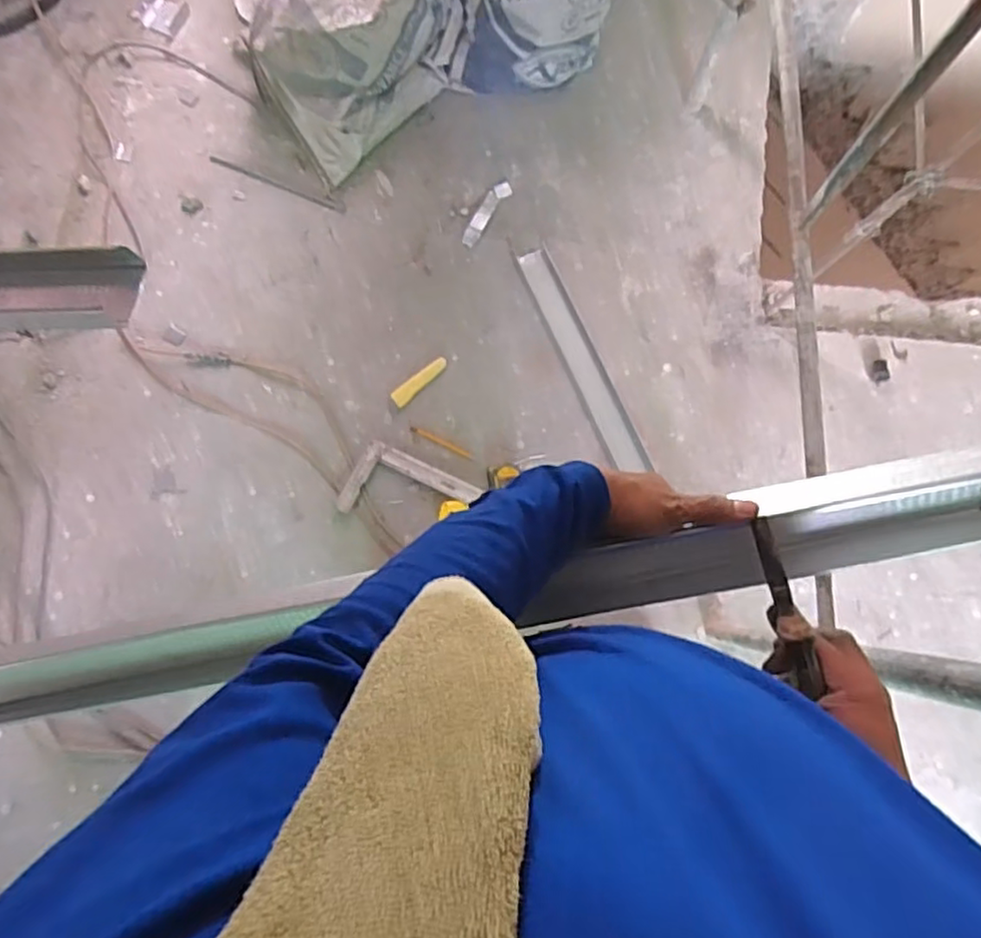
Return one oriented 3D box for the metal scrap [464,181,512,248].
[{"bbox_3d":[-0.011,-0.556,1.450,0.042,0.012,0.172,32,81,6],"label":"metal scrap"}]

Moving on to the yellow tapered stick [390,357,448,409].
[{"bbox_3d":[-0.144,-0.180,1.357,0.133,0.012,0.033,-44,82,-8],"label":"yellow tapered stick"}]

